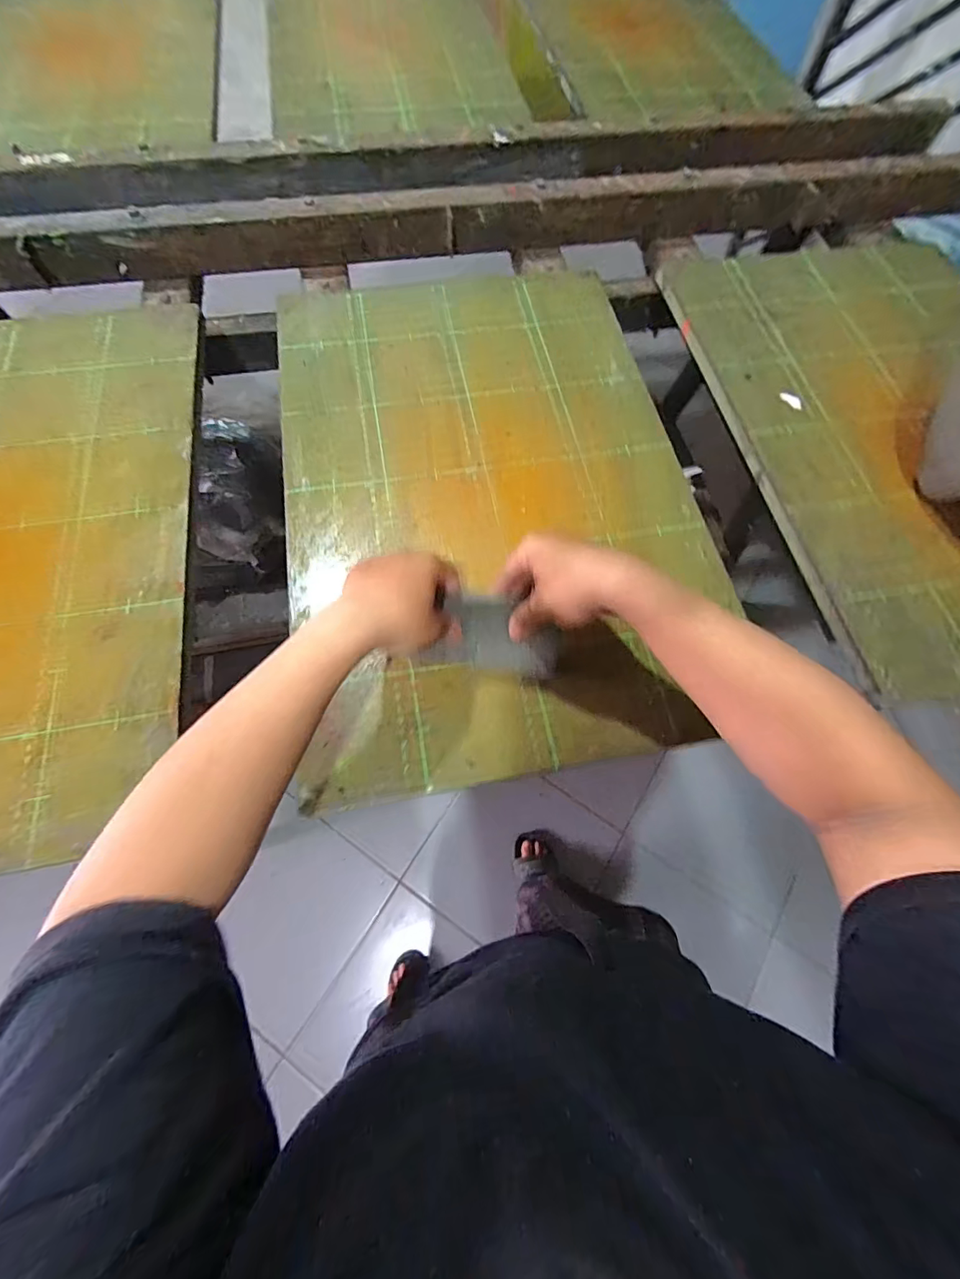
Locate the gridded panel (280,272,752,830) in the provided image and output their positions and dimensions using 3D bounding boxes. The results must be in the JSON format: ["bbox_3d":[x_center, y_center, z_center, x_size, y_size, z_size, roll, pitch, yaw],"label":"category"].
[{"bbox_3d":[0.006,-0.166,0.481,0.386,0.015,0.580,-9,69,-6],"label":"gridded panel"}]

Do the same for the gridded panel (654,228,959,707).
[{"bbox_3d":[0.463,-0.260,0.535,0.369,0.013,0.629,-10,69,-6],"label":"gridded panel"}]

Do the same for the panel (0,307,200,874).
[{"bbox_3d":[-0.466,-0.091,0.440,0.380,0.017,0.580,-9,69,-6],"label":"panel"}]

